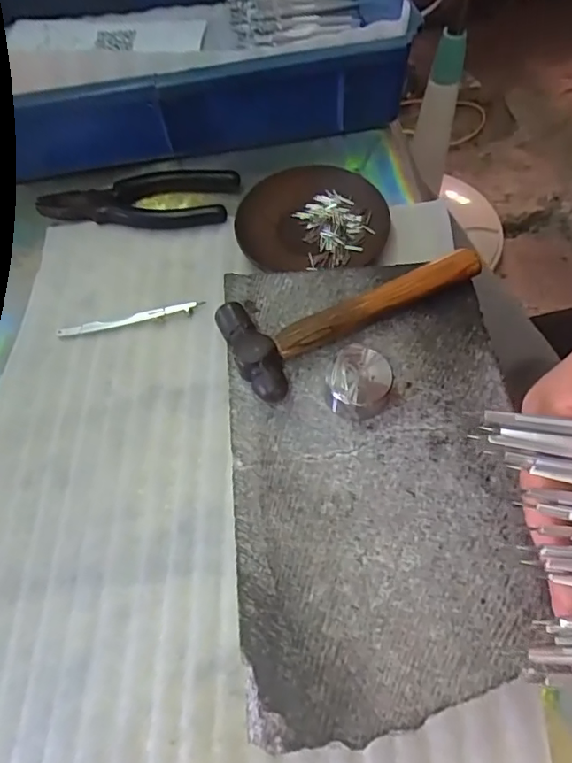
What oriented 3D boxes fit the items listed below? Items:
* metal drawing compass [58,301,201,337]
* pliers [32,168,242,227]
[{"bbox_3d":[-0.114,-0.046,0.383,0.106,0.006,0.009,-10,62,-2],"label":"metal drawing compass"},{"bbox_3d":[-0.123,-0.150,0.433,0.161,0.013,0.054,-1,62,3],"label":"pliers"}]

